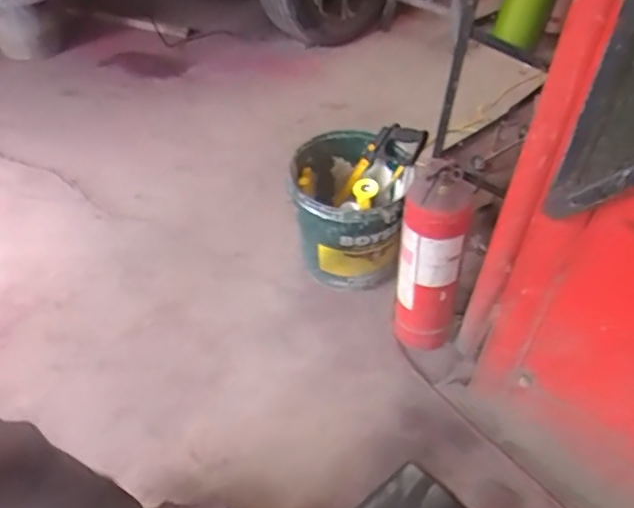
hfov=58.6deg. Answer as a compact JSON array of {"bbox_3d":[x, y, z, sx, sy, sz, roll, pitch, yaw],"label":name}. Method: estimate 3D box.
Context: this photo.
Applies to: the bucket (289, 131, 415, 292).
[{"bbox_3d":[0.075,-0.101,1.428,0.283,0.319,0.296,7,44,4],"label":"bucket"}]

